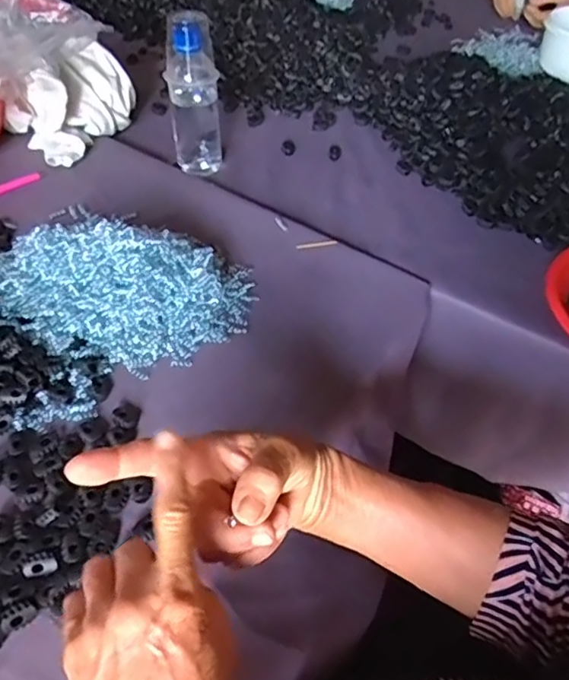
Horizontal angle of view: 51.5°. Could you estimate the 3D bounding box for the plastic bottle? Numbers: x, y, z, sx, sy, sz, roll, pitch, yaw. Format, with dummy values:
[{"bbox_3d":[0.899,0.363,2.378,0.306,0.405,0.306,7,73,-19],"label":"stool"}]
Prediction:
[{"bbox_3d":[-0.108,-0.295,0.707,0.060,0.166,0.045,4,48,-2],"label":"plastic bottle"}]

